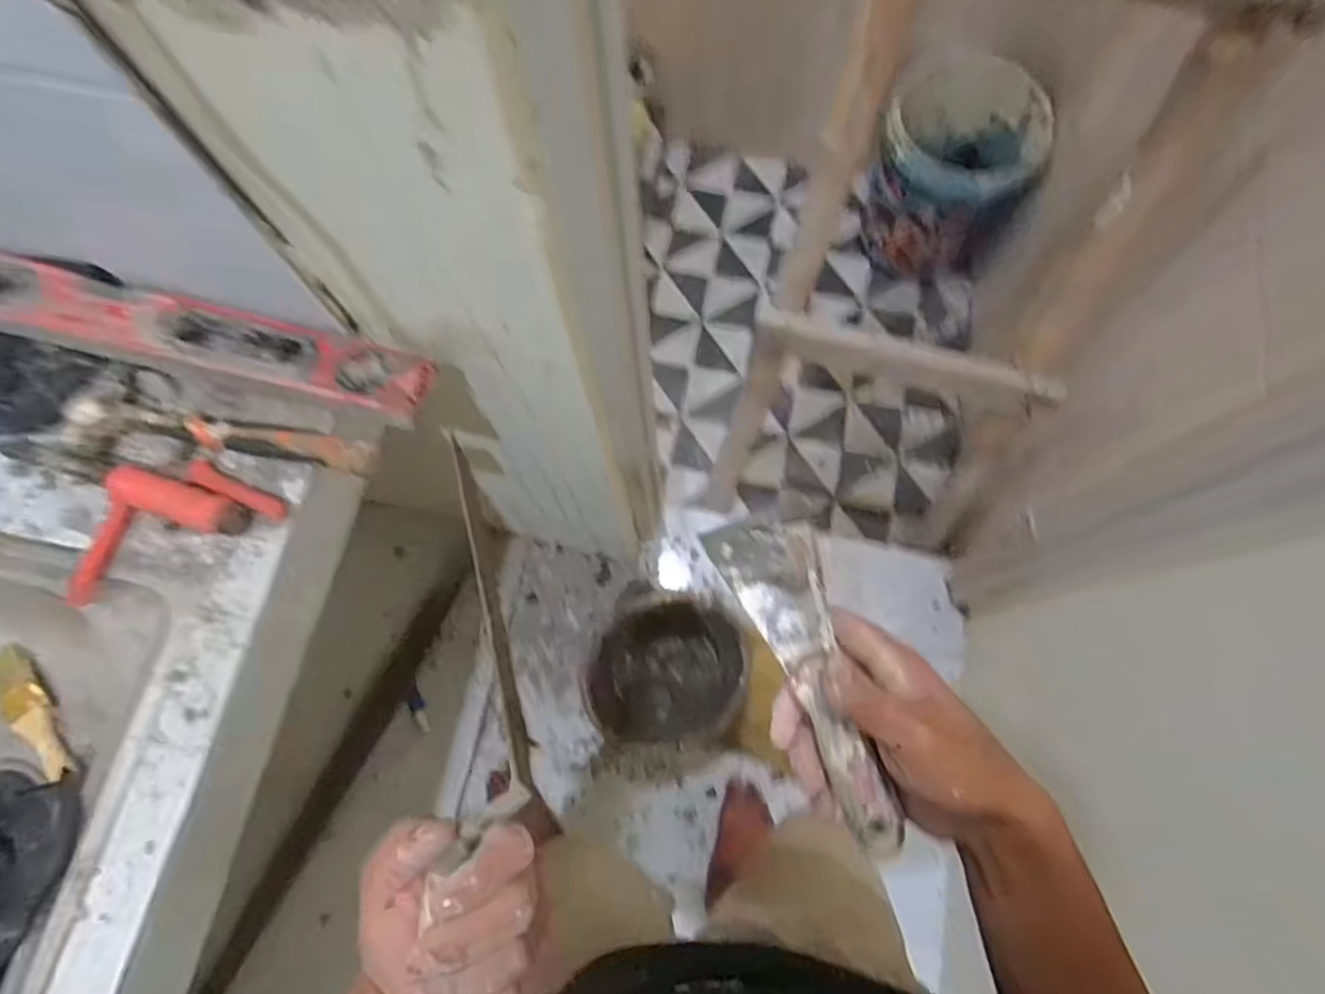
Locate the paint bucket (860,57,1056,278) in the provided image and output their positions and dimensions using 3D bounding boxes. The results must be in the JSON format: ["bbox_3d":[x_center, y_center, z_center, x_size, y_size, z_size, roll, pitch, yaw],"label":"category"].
[{"bbox_3d":[0.640,-0.707,1.520,0.327,0.362,0.307,0,73,1],"label":"paint bucket"}]

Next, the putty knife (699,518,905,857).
[{"bbox_3d":[0.084,0.101,0.372,0.053,0.014,0.189,-20,84,-5],"label":"putty knife"}]

